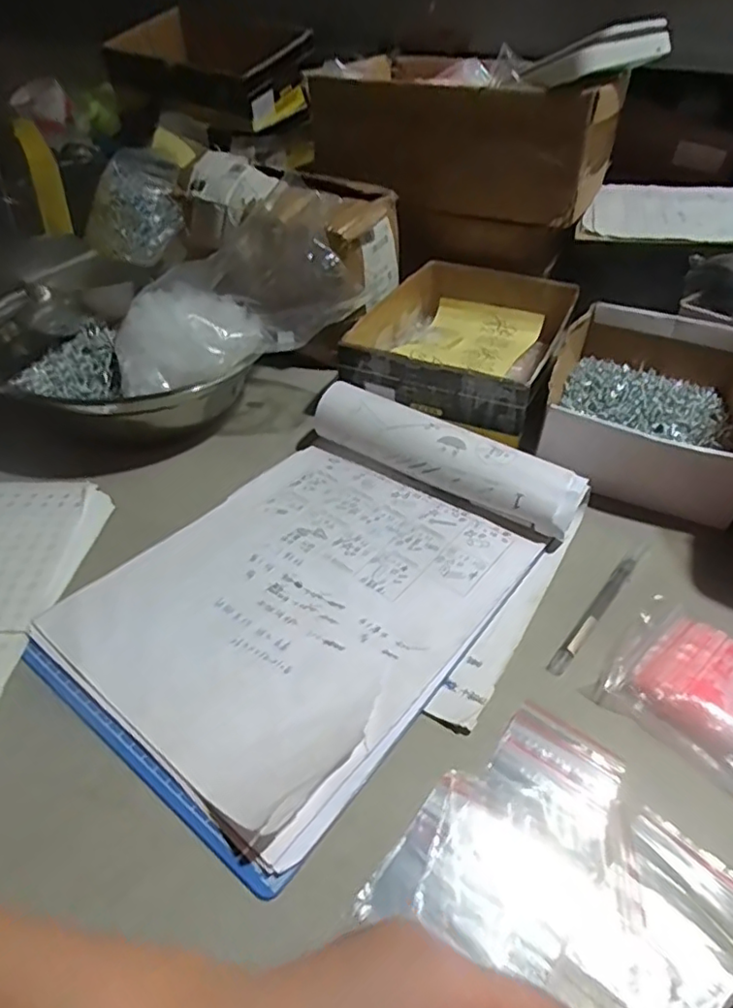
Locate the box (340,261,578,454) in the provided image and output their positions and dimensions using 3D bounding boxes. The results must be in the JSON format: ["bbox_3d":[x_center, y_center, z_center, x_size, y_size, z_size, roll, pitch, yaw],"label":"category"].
[{"bbox_3d":[0.102,-0.168,0.612,0.185,0.058,0.267,15,42,16],"label":"box"}]

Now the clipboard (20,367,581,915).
[{"bbox_3d":[-0.026,0.036,0.395,0.238,0.045,0.319,28,47,28],"label":"clipboard"}]

